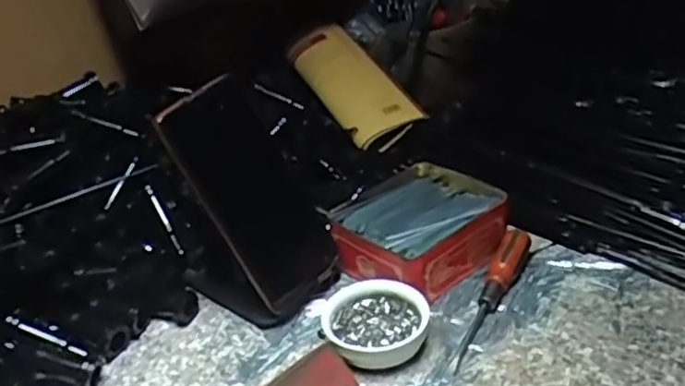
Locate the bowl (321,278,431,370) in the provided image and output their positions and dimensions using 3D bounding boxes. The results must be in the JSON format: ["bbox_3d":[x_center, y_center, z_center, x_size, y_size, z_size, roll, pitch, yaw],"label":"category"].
[{"bbox_3d":[0.024,0.091,0.475,0.070,0.030,0.064,-5,29,3],"label":"bowl"}]

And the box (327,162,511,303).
[{"bbox_3d":[0.061,0.028,0.562,0.126,0.040,0.107,-27,35,-32],"label":"box"}]

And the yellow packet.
[{"bbox_3d":[0.012,-0.120,0.752,0.076,0.029,0.204,-19,49,-21],"label":"yellow packet"}]

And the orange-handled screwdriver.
[{"bbox_3d":[0.108,0.074,0.497,0.022,0.016,0.135,12,47,30],"label":"orange-handled screwdriver"}]

